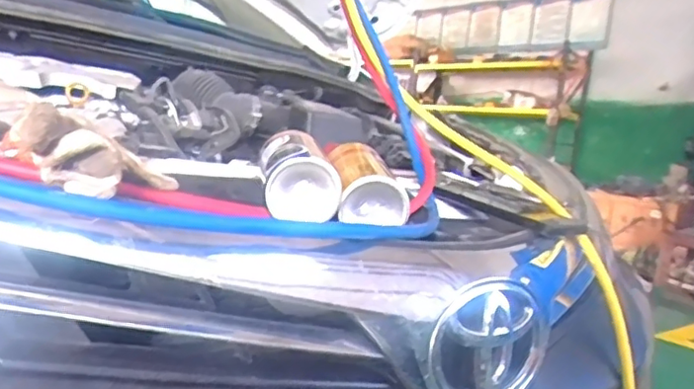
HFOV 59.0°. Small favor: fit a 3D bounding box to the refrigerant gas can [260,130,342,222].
[{"bbox_3d":[-0.043,-0.017,0.502,0.064,0.062,0.111,7,5,-12],"label":"refrigerant gas can"}]

